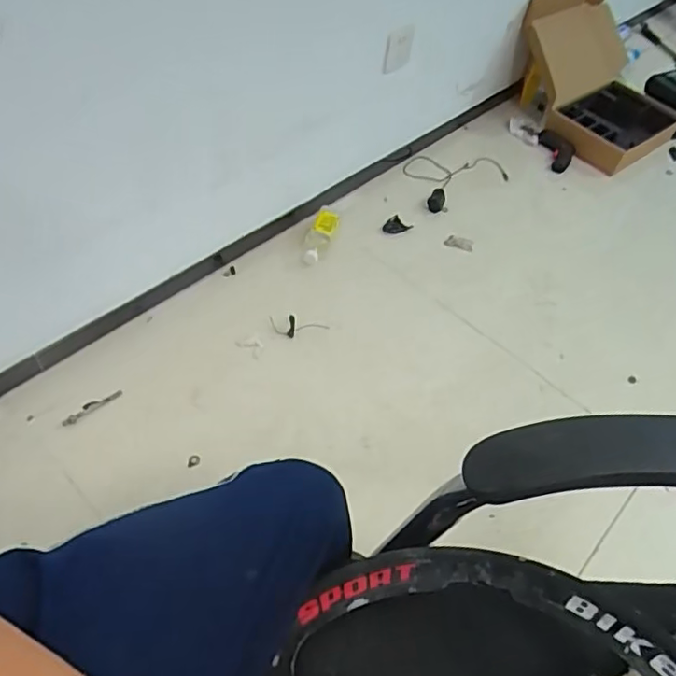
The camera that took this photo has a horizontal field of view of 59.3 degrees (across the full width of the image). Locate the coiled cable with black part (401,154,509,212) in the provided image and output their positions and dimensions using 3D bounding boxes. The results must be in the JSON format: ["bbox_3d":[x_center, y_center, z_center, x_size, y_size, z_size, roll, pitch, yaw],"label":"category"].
[{"bbox_3d":[0.315,-0.459,1.632,0.326,0.042,0.212,-31,62,-27],"label":"coiled cable with black part"}]

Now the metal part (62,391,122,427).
[{"bbox_3d":[-0.447,0.126,1.079,0.113,0.010,0.022,-31,60,-27],"label":"metal part"}]

